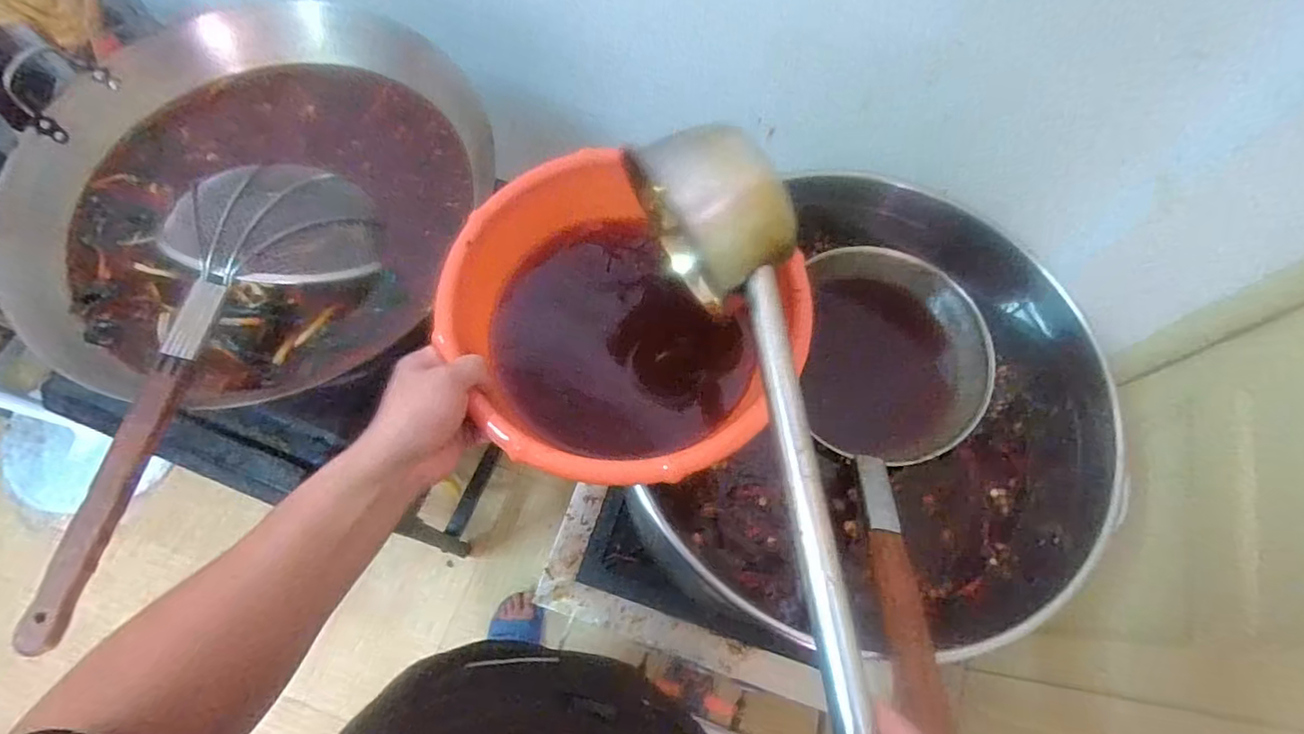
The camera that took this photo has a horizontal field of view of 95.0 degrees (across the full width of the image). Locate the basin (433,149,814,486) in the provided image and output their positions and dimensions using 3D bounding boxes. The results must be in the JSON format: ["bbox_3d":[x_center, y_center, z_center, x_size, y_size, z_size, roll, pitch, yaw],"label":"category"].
[{"bbox_3d":[-0.033,-0.024,0.558,0.298,0.142,0.275,1,69,-2],"label":"basin"}]

